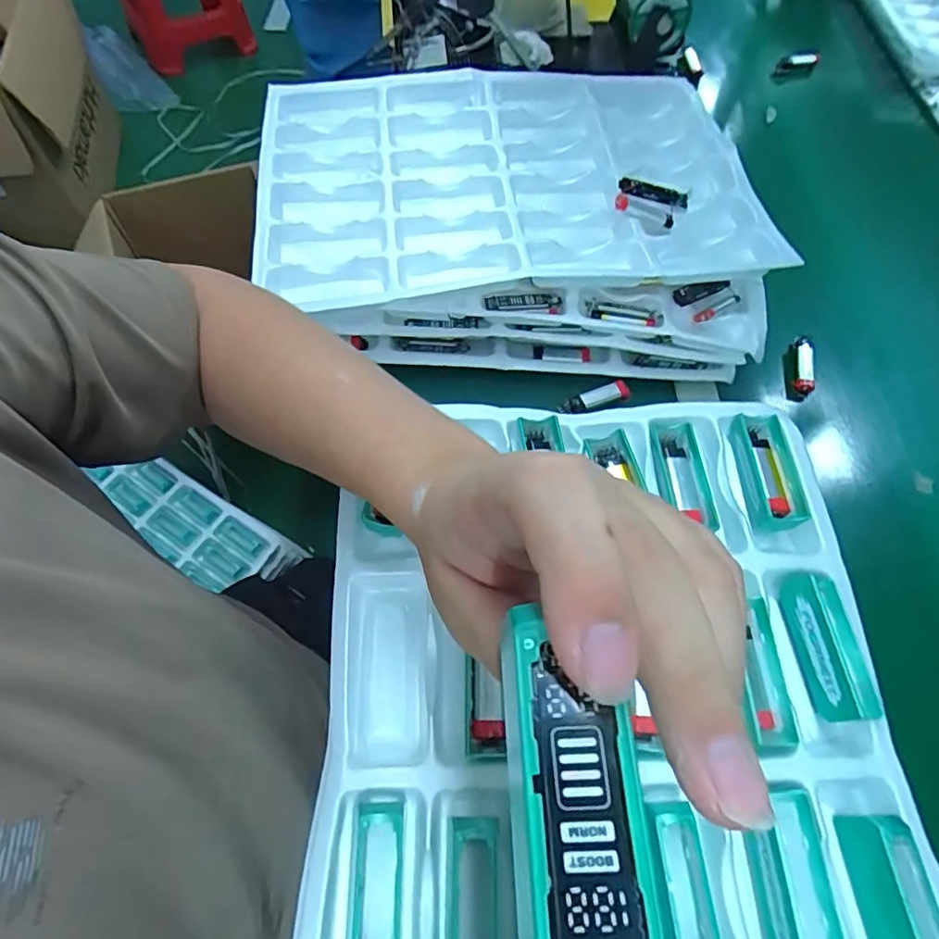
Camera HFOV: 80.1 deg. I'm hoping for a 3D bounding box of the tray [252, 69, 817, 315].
[{"bbox_3d":[0.035,-0.280,0.531,0.442,0.029,0.301,-6,64,-5],"label":"tray"}]

